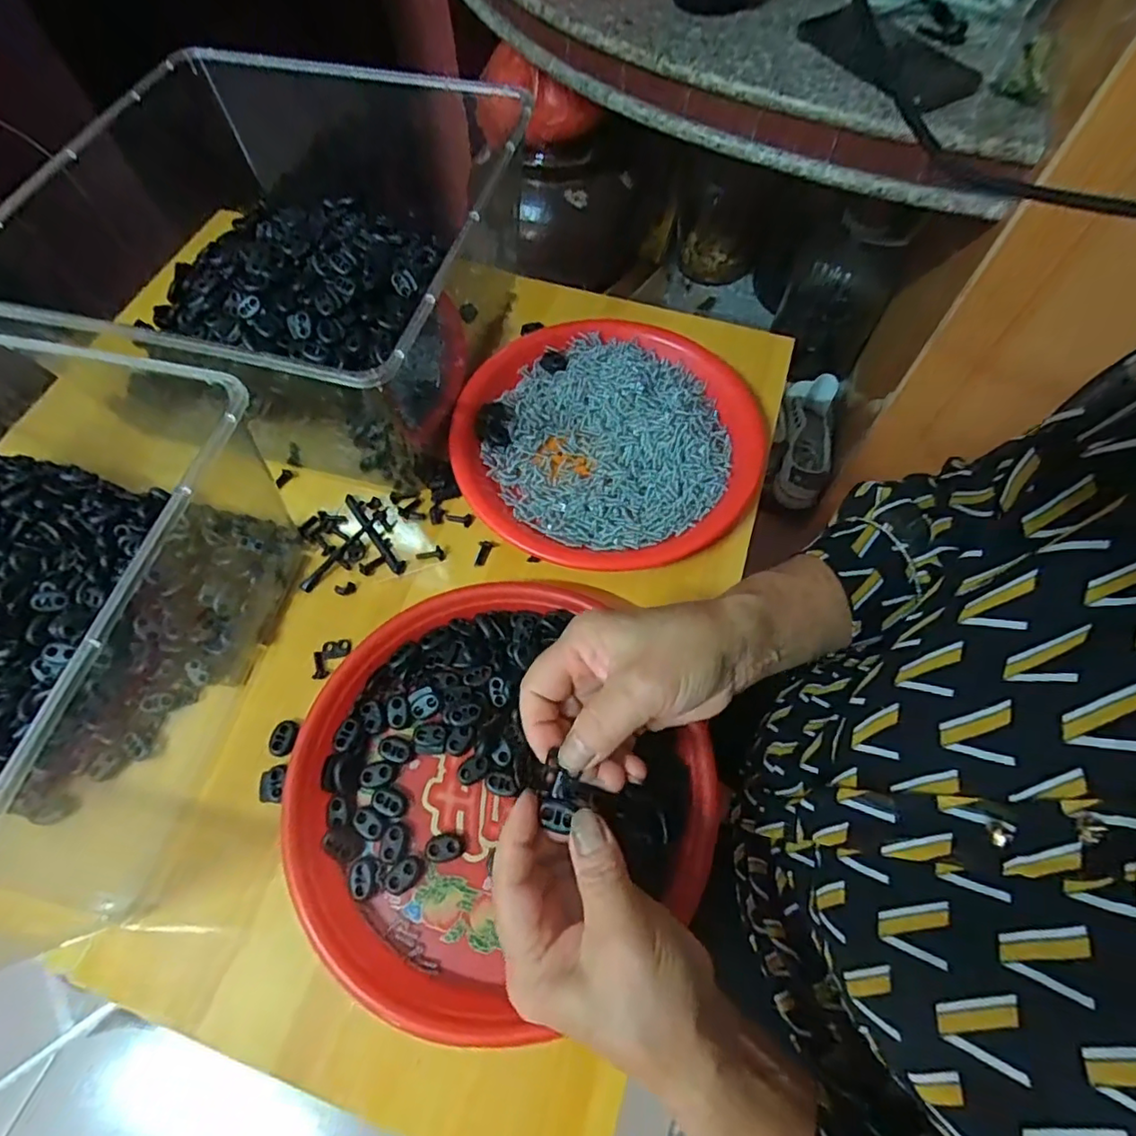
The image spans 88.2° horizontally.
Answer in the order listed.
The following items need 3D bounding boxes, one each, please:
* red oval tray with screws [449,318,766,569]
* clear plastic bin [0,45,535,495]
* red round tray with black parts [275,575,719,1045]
[{"bbox_3d":[0.029,-0.101,0.444,0.219,0.023,0.219,8,64,5],"label":"red oval tray with screws"},{"bbox_3d":[-0.208,-0.245,0.462,0.298,0.136,0.292,13,65,7],"label":"clear plastic bin"},{"bbox_3d":[-0.038,0.122,0.343,0.233,0.029,0.236,0,64,1],"label":"red round tray with black parts"}]

